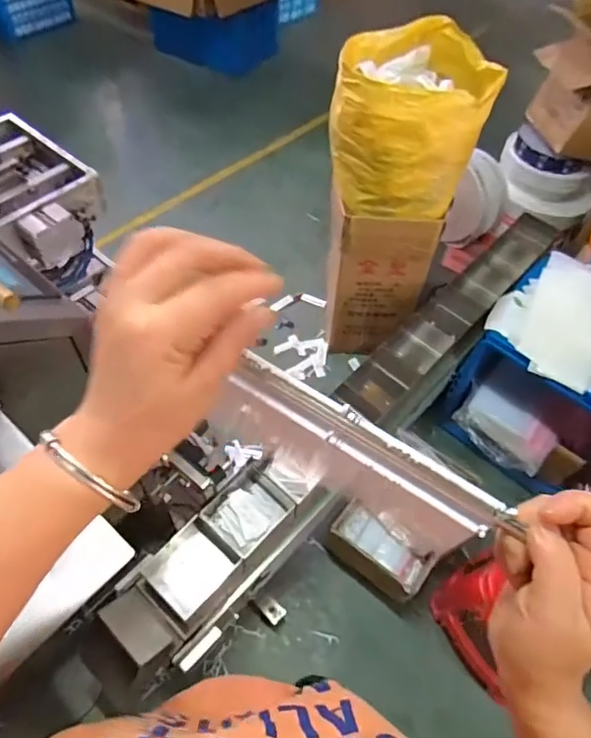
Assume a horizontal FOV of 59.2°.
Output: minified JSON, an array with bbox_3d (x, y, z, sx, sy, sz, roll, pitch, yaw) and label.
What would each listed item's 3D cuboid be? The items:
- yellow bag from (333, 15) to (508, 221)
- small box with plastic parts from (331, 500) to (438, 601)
[{"bbox_3d":[0.281,-0.648,1.319,0.370,0.289,0.457,6,55,0],"label":"yellow bag"},{"bbox_3d":[0.210,0.462,1.315,0.245,0.117,0.132,28,58,15],"label":"small box with plastic parts"}]

